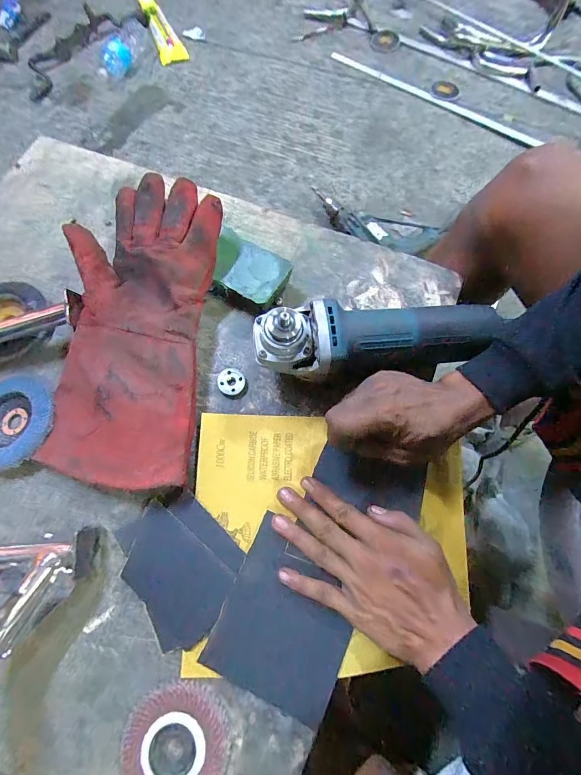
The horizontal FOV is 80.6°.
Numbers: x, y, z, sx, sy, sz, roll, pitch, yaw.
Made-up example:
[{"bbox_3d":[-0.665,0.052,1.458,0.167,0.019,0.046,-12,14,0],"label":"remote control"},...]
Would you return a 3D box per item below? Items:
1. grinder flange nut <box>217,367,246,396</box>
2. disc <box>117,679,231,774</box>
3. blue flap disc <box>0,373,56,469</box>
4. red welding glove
[{"bbox_3d":[-0.064,-0.007,0.369,0.029,0.006,0.032,-34,76,-10],"label":"grinder flange nut"},{"bbox_3d":[-0.093,0.288,0.277,0.082,0.006,0.084,0,72,0],"label":"disc"},{"bbox_3d":[-0.289,0.034,0.351,0.096,0.015,0.096,0,72,0],"label":"blue flap disc"},{"bbox_3d":[-0.155,-0.069,0.346,0.141,0.053,0.316,5,73,1],"label":"red welding glove"}]

